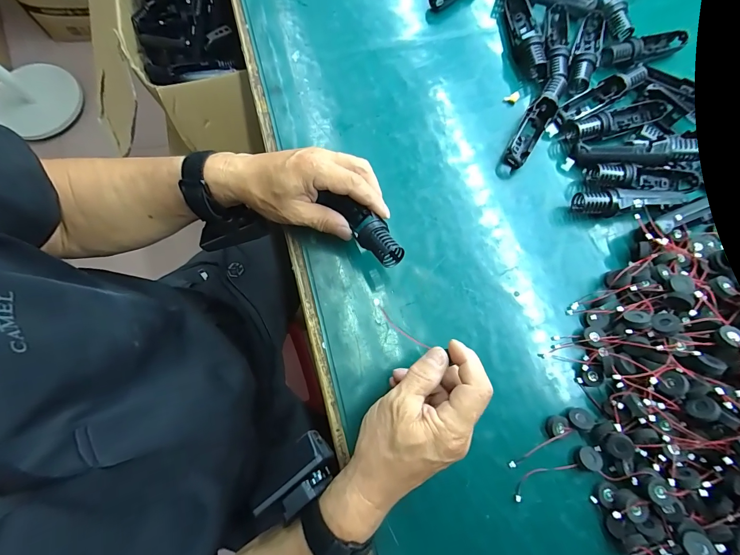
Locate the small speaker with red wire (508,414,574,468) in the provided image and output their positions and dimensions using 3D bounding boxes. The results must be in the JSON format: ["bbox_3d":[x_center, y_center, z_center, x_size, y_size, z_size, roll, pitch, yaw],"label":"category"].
[{"bbox_3d":[0.160,0.155,0.331,0.072,0.008,0.018,-28,79,-9],"label":"small speaker with red wire"}]

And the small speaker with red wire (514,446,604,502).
[{"bbox_3d":[0.174,0.182,0.324,0.089,0.010,0.020,-18,78,-7],"label":"small speaker with red wire"}]

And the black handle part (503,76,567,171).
[{"bbox_3d":[0.193,-0.181,0.405,0.027,0.026,0.119,33,77,5],"label":"black handle part"}]

